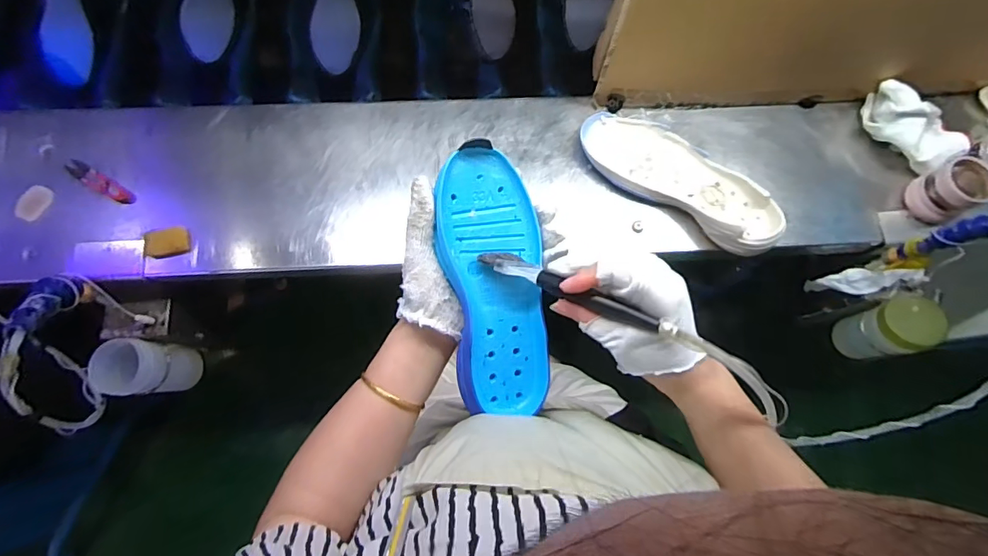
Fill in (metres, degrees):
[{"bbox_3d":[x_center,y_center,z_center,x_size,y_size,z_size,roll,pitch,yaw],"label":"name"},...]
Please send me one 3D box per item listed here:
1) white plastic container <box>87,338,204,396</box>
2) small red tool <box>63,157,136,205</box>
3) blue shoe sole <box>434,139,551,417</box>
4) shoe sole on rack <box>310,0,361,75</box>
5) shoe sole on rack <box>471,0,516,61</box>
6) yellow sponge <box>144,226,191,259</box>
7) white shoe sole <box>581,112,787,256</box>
[{"bbox_3d":[-0.487,0.132,0.691,0.078,0.142,0.068,-3,72,0],"label":"white plastic container"},{"bbox_3d":[-0.516,-0.124,0.639,0.101,0.012,0.024,29,73,7],"label":"small red tool"},{"bbox_3d":[0.002,0.004,0.409,0.080,0.027,0.222,-8,93,-5],"label":"blue shoe sole"},{"bbox_3d":[-0.236,-0.414,0.719,0.065,0.020,0.205,-1,101,-3],"label":"shoe sole on rack"},{"bbox_3d":[-0.011,-0.433,0.716,0.064,0.030,0.211,-11,87,-6],"label":"shoe sole on rack"},{"bbox_3d":[-0.415,-0.046,0.619,0.051,0.017,0.032,-16,72,-4],"label":"yellow sponge"},{"bbox_3d":[0.243,-0.132,0.649,0.281,0.043,0.101,32,75,11],"label":"white shoe sole"}]

